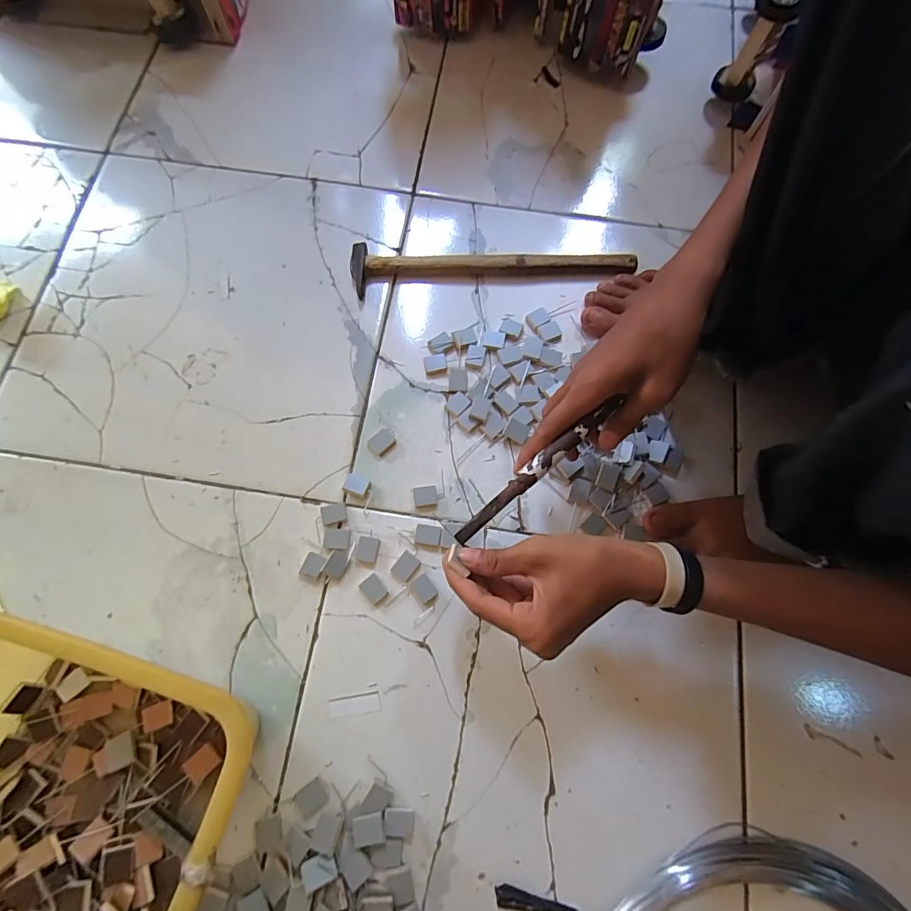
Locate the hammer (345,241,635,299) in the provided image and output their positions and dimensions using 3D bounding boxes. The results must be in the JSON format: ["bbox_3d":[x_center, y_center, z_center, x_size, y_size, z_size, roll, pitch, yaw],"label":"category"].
[{"bbox_3d":[0.045,-0.231,0.537,0.328,0.021,0.061,-7,74,-2],"label":"hammer"}]

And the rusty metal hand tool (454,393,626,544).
[{"bbox_3d":[0.062,0.014,0.360,0.160,0.009,0.013,-42,77,9],"label":"rusty metal hand tool"}]

